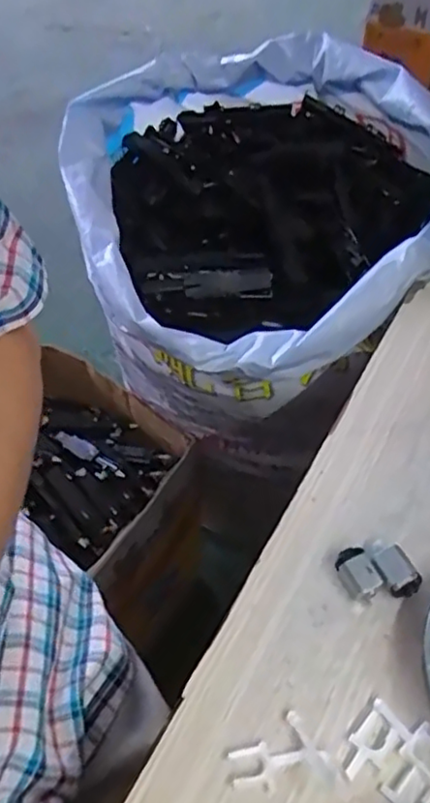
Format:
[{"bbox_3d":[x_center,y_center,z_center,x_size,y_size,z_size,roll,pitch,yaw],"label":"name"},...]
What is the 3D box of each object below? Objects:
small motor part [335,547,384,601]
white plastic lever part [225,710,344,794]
[{"bbox_3d":[0.081,0.099,0.364,0.017,0.015,0.029,-21,54,-17],"label":"small motor part"},{"bbox_3d":[0.031,0.175,0.301,0.044,0.011,0.039,-26,55,-20],"label":"white plastic lever part"}]

